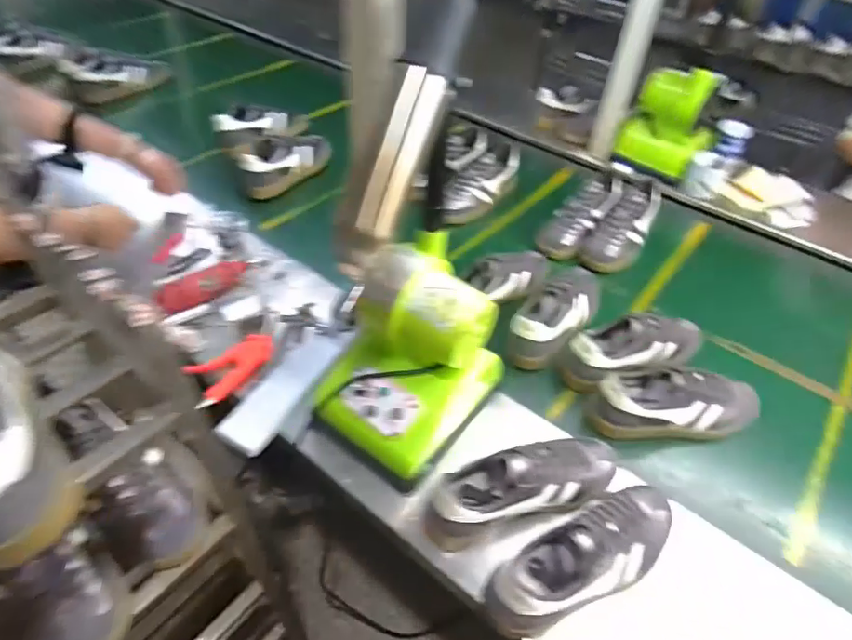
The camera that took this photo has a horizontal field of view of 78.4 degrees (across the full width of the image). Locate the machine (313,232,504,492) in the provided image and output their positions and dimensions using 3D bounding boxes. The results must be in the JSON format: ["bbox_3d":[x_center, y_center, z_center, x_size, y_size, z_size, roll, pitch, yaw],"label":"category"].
[{"bbox_3d":[-0.016,0.049,0.694,0.164,0.230,0.228,30,52,25],"label":"machine"}]

